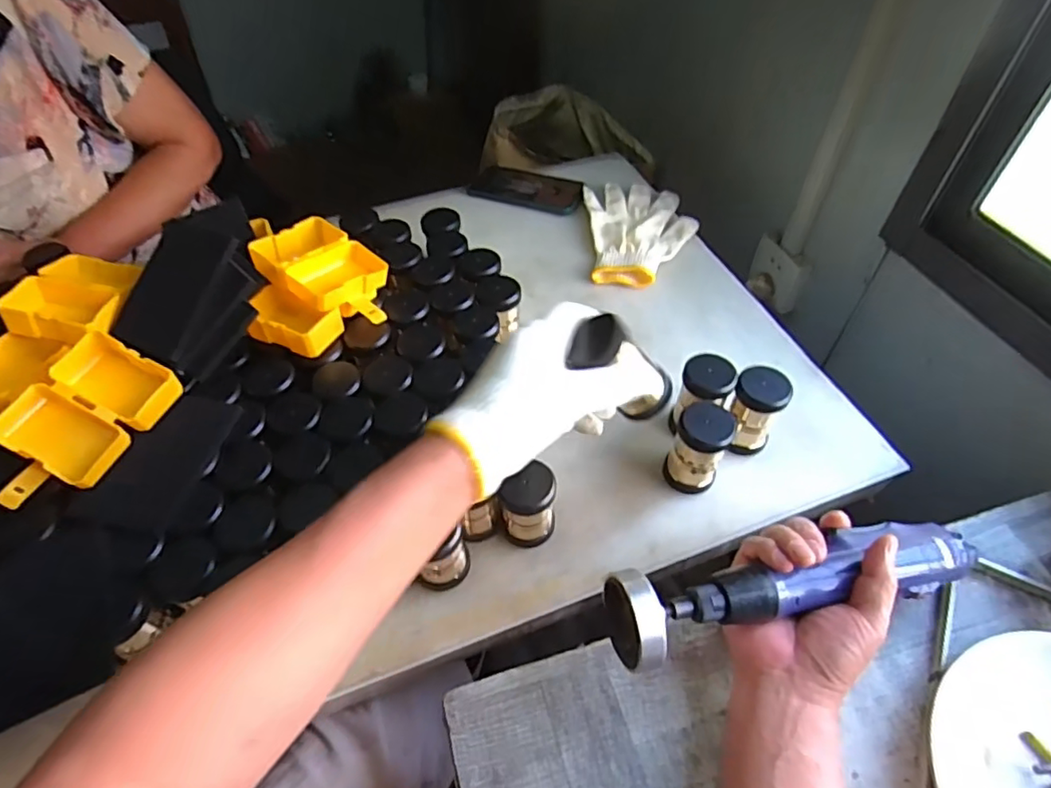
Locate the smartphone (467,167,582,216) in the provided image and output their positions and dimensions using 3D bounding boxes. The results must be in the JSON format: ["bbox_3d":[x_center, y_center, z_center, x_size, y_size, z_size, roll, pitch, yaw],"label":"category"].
[{"bbox_3d":[0.003,-0.285,0.818,0.161,0.013,0.085,16,54,18],"label":"smartphone"}]

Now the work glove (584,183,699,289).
[{"bbox_3d":[0.149,-0.208,0.748,0.130,0.019,0.199,0,53,1],"label":"work glove"}]

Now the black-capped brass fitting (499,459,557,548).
[{"bbox_3d":[0.003,0.092,0.481,0.045,0.069,0.043,-3,53,-1],"label":"black-capped brass fitting"}]

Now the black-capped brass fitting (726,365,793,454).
[{"bbox_3d":[0.207,0.016,0.530,0.044,0.081,0.040,-1,53,1],"label":"black-capped brass fitting"}]

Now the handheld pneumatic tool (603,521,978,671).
[{"bbox_3d":[0.188,0.134,0.406,0.280,0.050,0.054,-6,52,-14],"label":"handheld pneumatic tool"}]

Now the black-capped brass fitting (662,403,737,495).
[{"bbox_3d":[0.151,0.049,0.512,0.045,0.094,0.038,22,56,17],"label":"black-capped brass fitting"}]

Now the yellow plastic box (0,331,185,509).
[{"bbox_3d":[-0.353,0.023,0.458,0.086,0.036,0.133,29,58,3],"label":"yellow plastic box"}]

